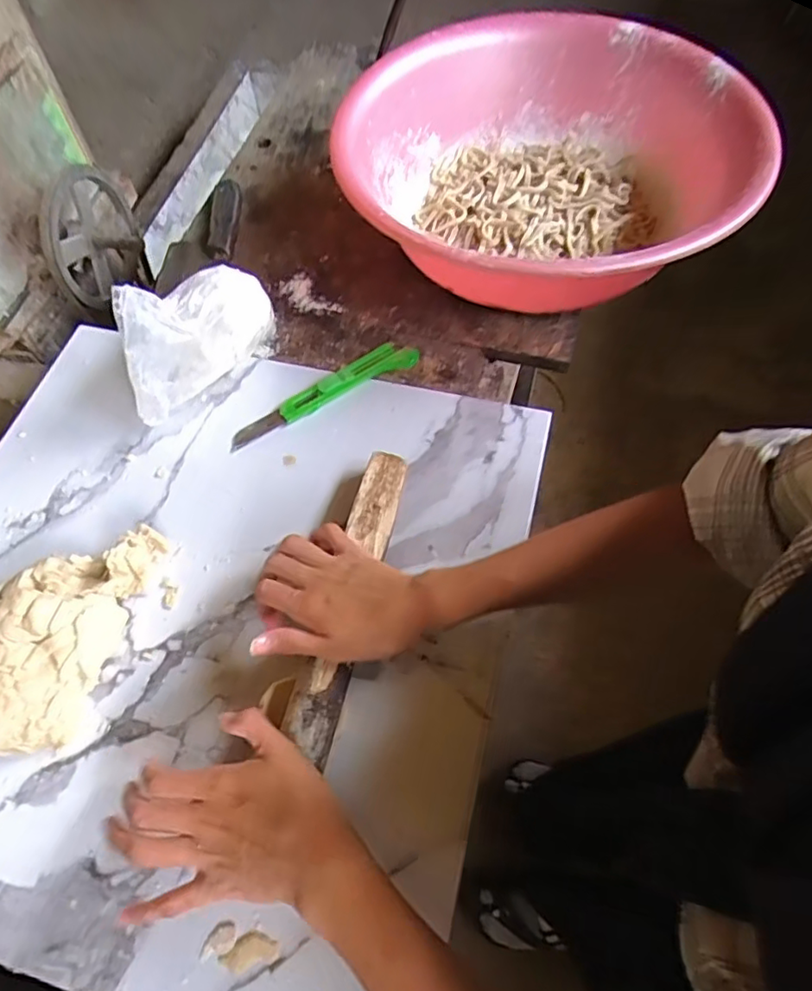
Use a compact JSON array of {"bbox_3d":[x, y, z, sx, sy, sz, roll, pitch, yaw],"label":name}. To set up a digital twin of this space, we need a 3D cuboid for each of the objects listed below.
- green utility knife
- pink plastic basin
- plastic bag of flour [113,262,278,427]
[{"bbox_3d":[-0.076,-0.096,0.560,0.189,0.017,0.028,-30,64,-15],"label":"green utility knife"},{"bbox_3d":[0.145,-0.345,0.630,0.401,0.130,0.432,-1,60,1],"label":"pink plastic basin"},{"bbox_3d":[-0.194,-0.152,0.537,0.063,0.120,0.167,33,66,19],"label":"plastic bag of flour"}]

